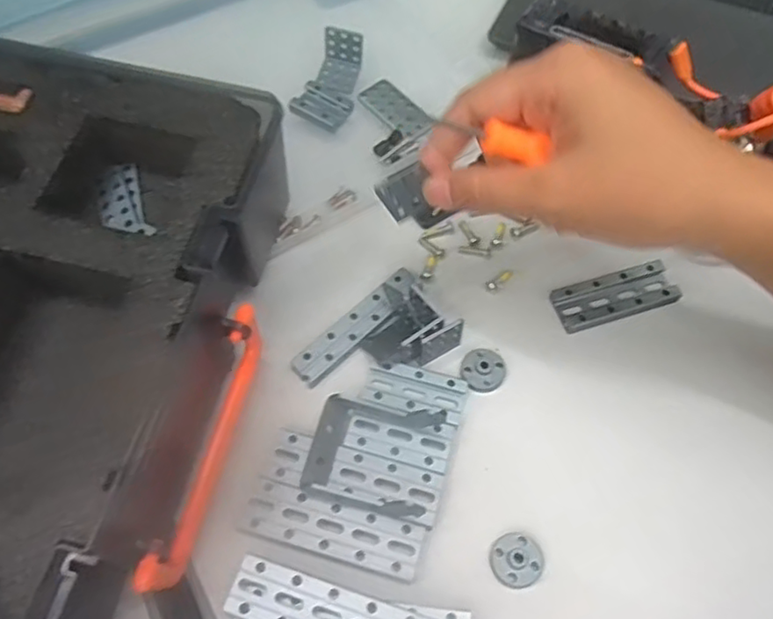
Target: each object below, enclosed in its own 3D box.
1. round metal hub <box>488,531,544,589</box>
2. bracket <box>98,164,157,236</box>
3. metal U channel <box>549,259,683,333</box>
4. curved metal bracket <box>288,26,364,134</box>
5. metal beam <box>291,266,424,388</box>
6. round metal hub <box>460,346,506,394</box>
[{"bbox_3d":[0.056,0.107,0.277,0.023,0.007,0.022,0,63,0],"label":"round metal hub"},{"bbox_3d":[-0.126,-0.051,0.309,0.021,0.004,0.044,-20,62,-11],"label":"bracket"},{"bbox_3d":[0.120,-0.007,0.338,0.062,0.007,0.026,-15,64,-7],"label":"metal U channel"},{"bbox_3d":[-0.034,-0.141,0.398,0.033,0.023,0.062,19,64,10],"label":"curved metal bracket"},{"bbox_3d":[-0.013,0.007,0.331,0.015,0.009,0.082,42,70,19],"label":"metal beam"},{"bbox_3d":[0.048,0.029,0.319,0.022,0.006,0.023,0,63,0],"label":"round metal hub"}]

